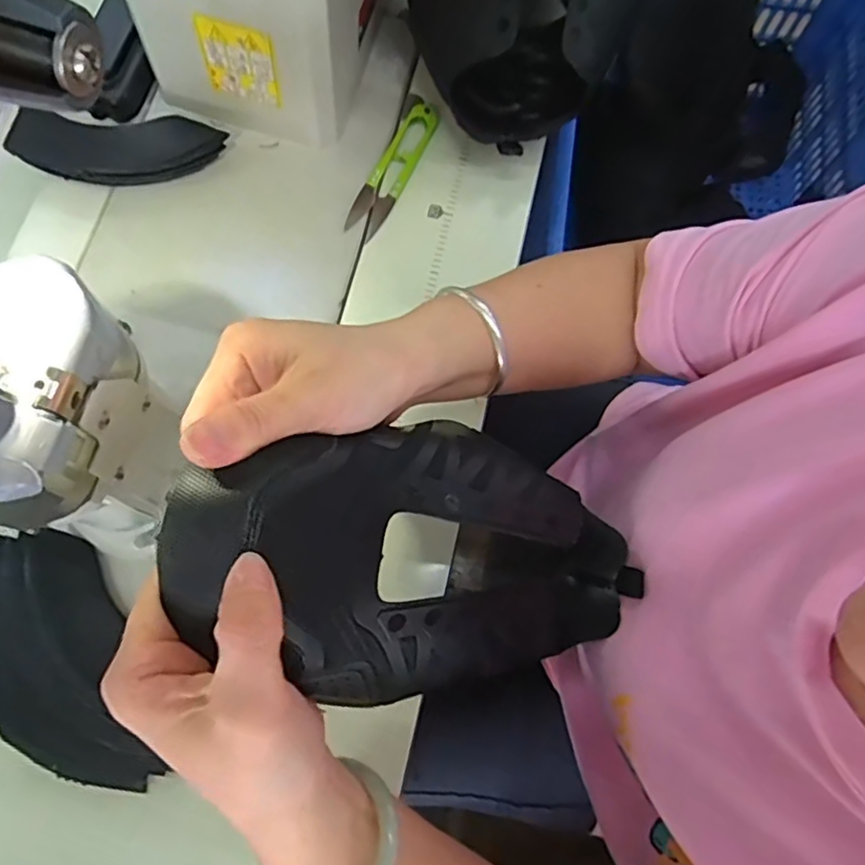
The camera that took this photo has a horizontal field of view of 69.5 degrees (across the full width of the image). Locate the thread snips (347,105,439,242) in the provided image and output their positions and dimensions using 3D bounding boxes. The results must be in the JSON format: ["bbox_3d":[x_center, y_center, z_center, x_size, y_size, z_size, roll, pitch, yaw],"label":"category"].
[{"bbox_3d":[-0.028,-0.203,0.470,0.028,0.014,0.124,24,75,7],"label":"thread snips"}]

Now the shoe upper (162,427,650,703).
[{"bbox_3d":[0.007,0.056,0.288,0.239,0.051,0.123,14,71,-34],"label":"shoe upper"}]

